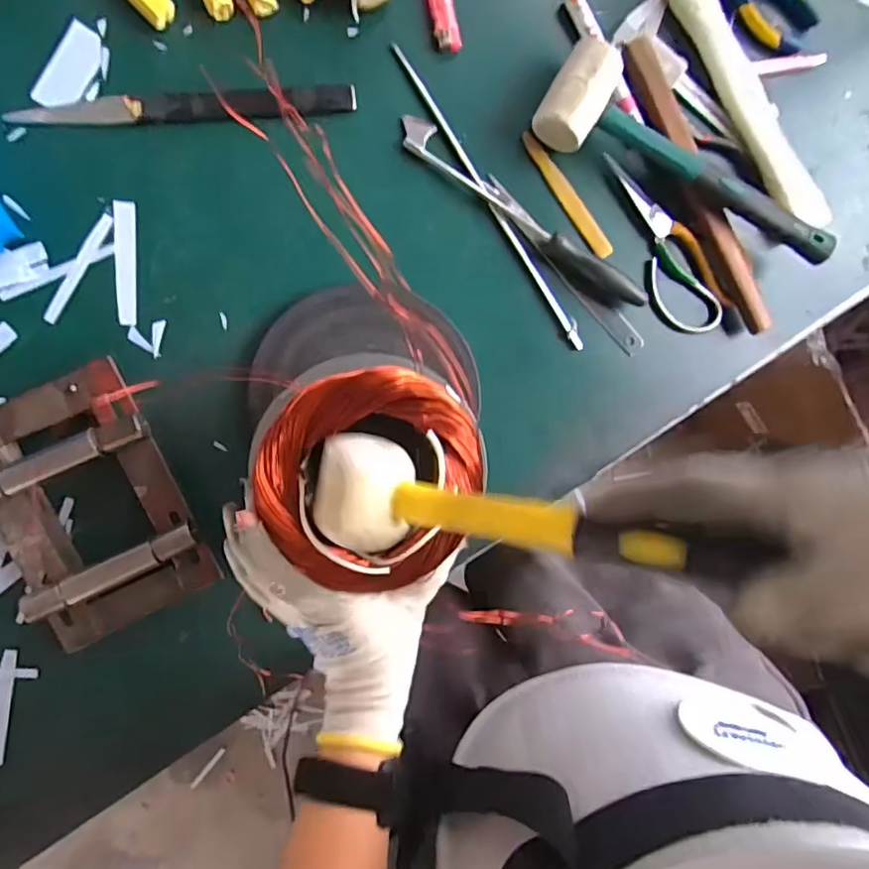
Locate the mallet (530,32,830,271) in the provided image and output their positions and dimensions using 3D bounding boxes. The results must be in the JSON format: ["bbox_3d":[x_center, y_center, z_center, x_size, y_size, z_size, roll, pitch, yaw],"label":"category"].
[{"bbox_3d":[0.224,-0.235,0.494,0.281,0.048,0.083,26,90,-9],"label":"mallet"}]

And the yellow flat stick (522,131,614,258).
[{"bbox_3d":[0.119,-0.214,0.505,0.017,0.004,0.127,-38,98,-4],"label":"yellow flat stick"}]

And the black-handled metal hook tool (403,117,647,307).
[{"bbox_3d":[0.079,-0.189,0.491,0.254,0.024,0.035,34,89,-9],"label":"black-handled metal hook tool"}]

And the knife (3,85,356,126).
[{"bbox_3d":[-0.197,-0.267,0.455,0.263,0.011,0.024,-7,95,-7],"label":"knife"}]

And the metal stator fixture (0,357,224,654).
[{"bbox_3d":[-0.271,0.056,0.443,0.136,0.052,0.195,-23,97,-6],"label":"metal stator fixture"}]

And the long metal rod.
[{"bbox_3d":[0.051,-0.204,0.494,0.013,0.008,0.299,-34,98,-4],"label":"long metal rod"}]

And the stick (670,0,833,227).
[{"bbox_3d":[0.272,-0.317,0.506,0.041,0.023,0.289,-32,97,-5],"label":"stick"}]

